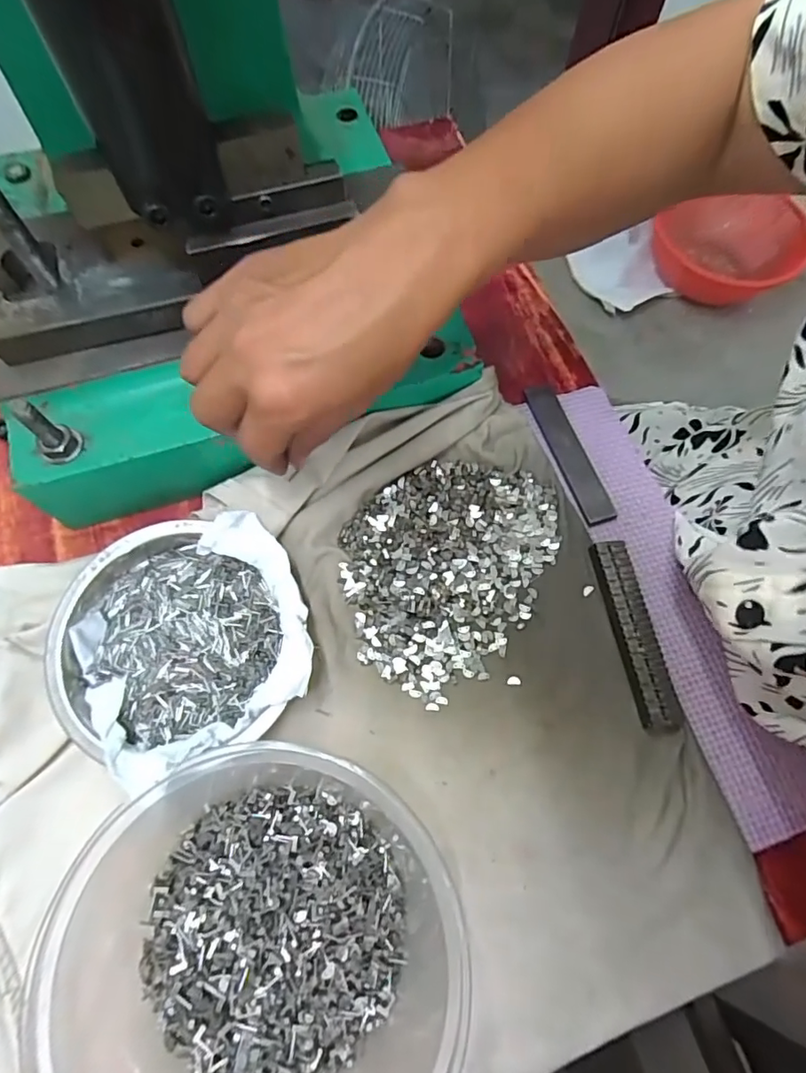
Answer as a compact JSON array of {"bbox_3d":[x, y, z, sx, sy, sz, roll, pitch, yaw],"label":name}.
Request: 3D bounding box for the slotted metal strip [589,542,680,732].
[{"bbox_3d":[0.121,0.050,0.285,0.020,0.012,0.099,-8,69,-4],"label":"slotted metal strip"}]

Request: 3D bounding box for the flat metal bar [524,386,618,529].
[{"bbox_3d":[0.102,-0.052,0.330,0.020,0.010,0.096,-18,70,-8],"label":"flat metal bar"}]

